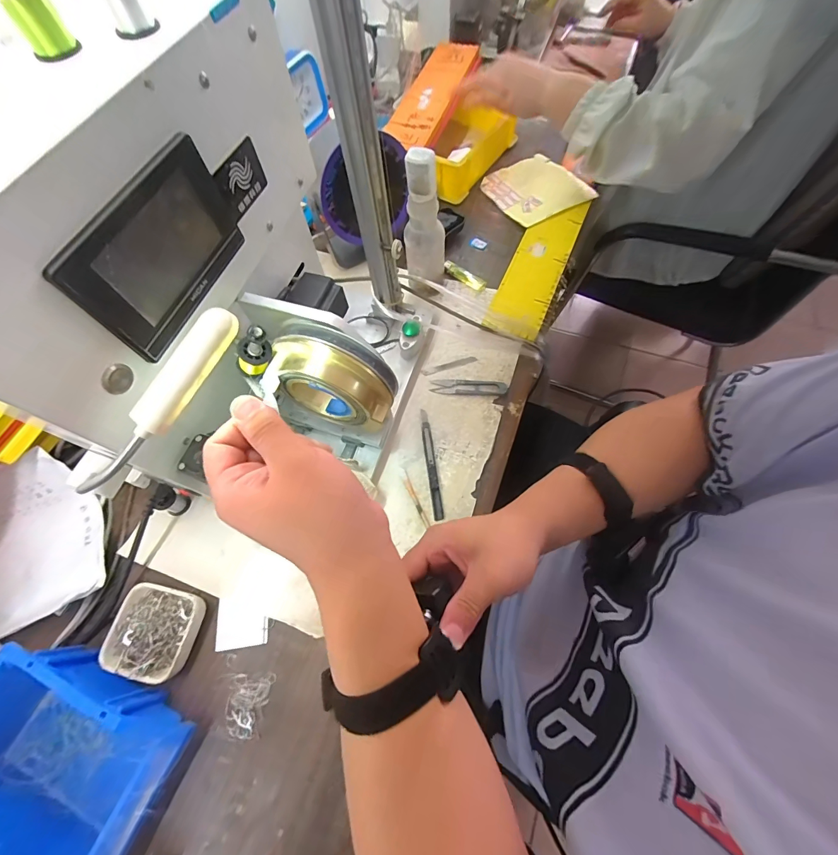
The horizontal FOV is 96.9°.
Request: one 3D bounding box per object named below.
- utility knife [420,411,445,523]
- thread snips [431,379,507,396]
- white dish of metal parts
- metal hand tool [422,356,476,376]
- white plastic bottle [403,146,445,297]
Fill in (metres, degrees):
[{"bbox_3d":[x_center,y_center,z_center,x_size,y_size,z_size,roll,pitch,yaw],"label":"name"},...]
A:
[{"bbox_3d":[0.015,0.043,0.467,0.012,0.009,0.142,-8,66,-1],"label":"utility knife"},{"bbox_3d":[0.068,-0.056,0.505,0.102,0.005,0.022,4,66,4],"label":"thread snips"},{"bbox_3d":[-0.275,0.212,0.390,0.086,0.028,0.080,11,67,7],"label":"white dish of metal parts"},{"bbox_3d":[0.043,-0.087,0.526,0.080,0.004,0.012,-14,66,-4],"label":"metal hand tool"},{"bbox_3d":[0.007,-0.254,0.493,0.053,0.190,0.056,1,66,3],"label":"white plastic bottle"}]

